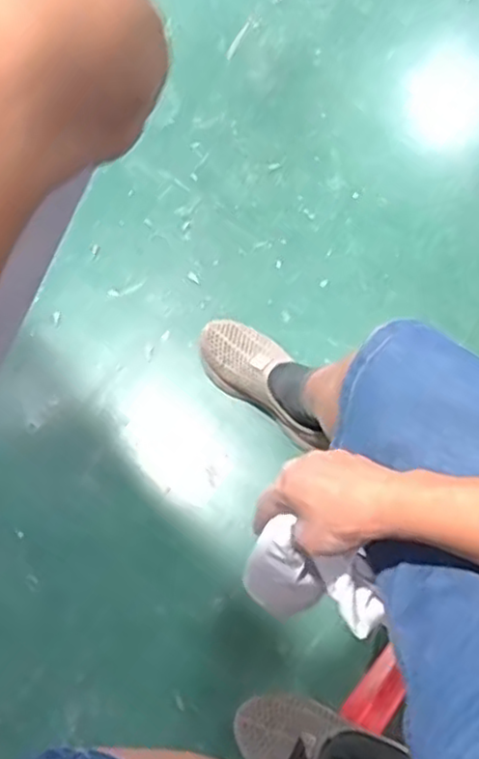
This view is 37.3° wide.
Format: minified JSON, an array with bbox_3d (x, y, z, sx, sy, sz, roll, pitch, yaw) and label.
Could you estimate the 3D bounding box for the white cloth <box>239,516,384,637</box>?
[{"bbox_3d":[0.060,0.160,0.565,0.109,0.067,0.060,19,73,5],"label":"white cloth"}]

